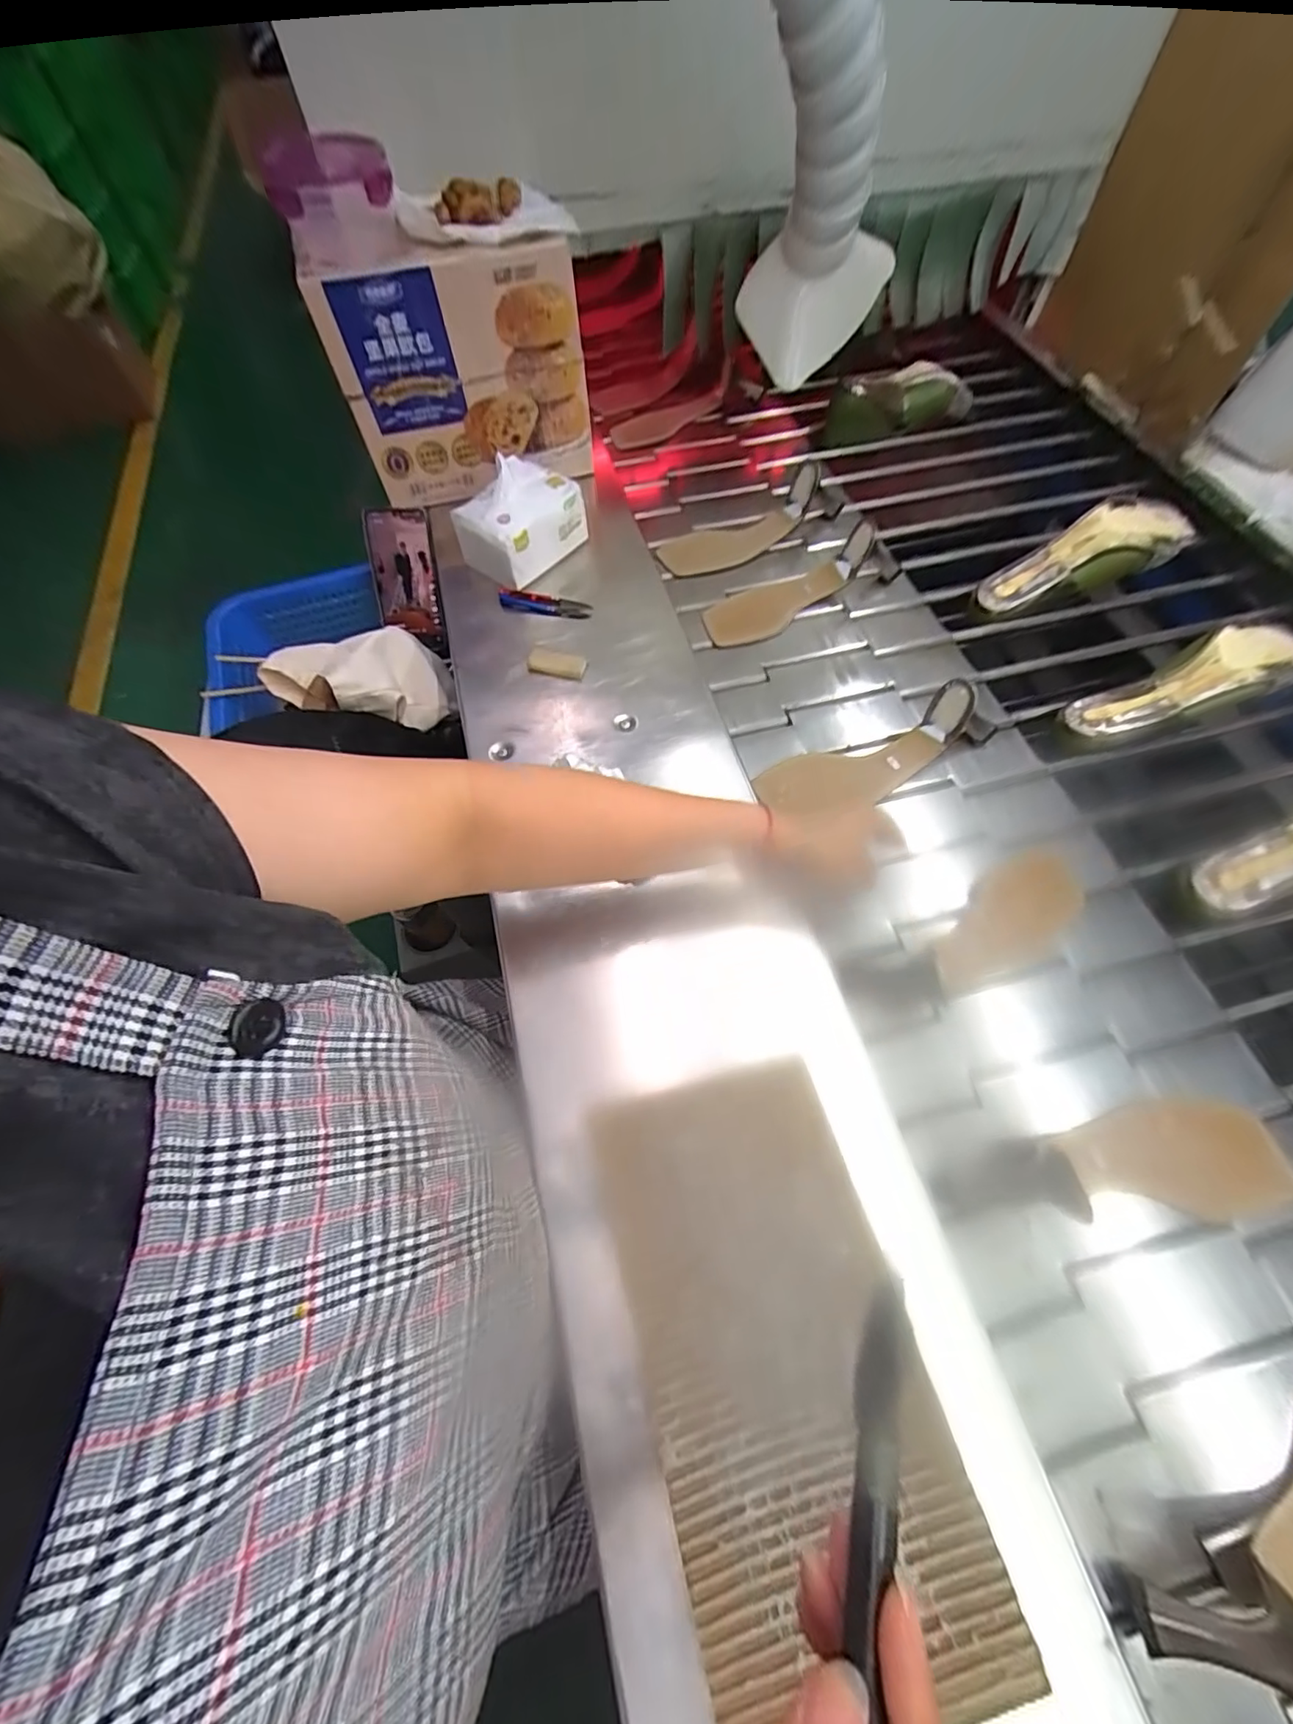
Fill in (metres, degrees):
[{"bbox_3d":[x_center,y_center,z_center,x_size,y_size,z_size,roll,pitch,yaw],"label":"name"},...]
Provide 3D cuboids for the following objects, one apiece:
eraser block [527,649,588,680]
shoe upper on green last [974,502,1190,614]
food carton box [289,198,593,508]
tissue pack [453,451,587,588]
[{"bbox_3d":[-0.093,-0.206,0.590,0.062,0.012,0.030,14,63,7],"label":"eraser block"},{"bbox_3d":[0.514,-0.351,0.653,0.238,0.058,0.077,-18,62,13],"label":"shoe upper on green last"},{"bbox_3d":[-0.216,-0.594,0.665,0.269,0.218,0.199,-18,64,-3],"label":"food carton box"},{"bbox_3d":[-0.144,-0.388,0.640,0.108,0.085,0.127,37,71,19],"label":"tissue pack"}]

